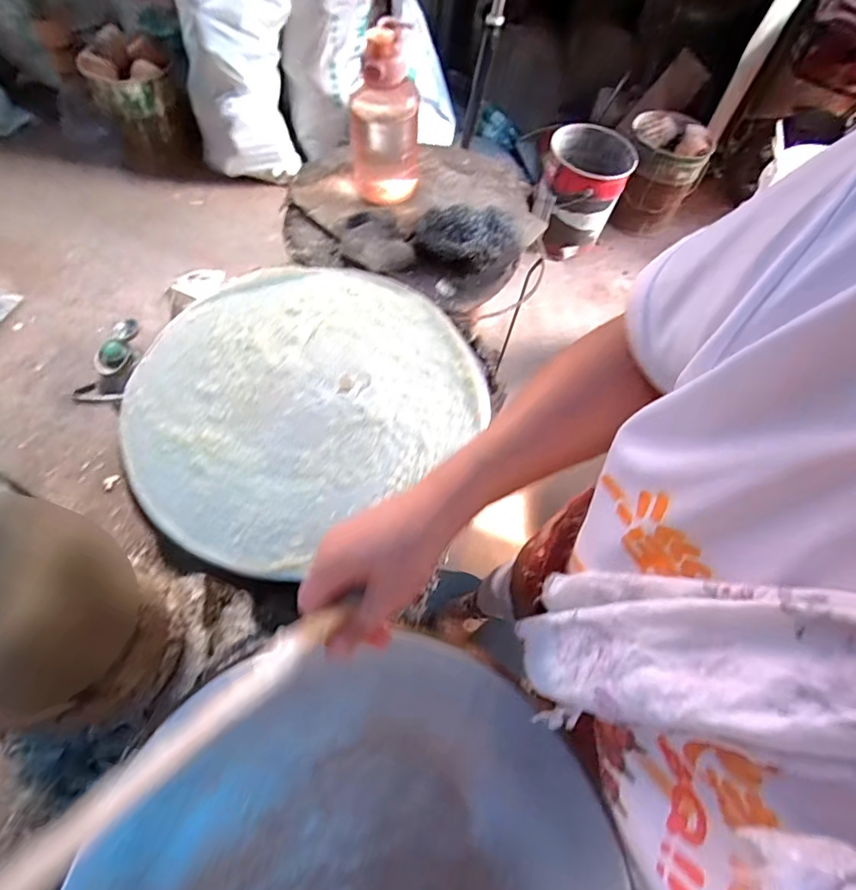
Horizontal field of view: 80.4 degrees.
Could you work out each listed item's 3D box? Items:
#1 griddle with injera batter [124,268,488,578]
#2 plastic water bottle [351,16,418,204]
[{"bbox_3d":[-0.138,-0.064,0.544,0.355,0.021,0.319,-37,70,-21],"label":"griddle with injera batter"},{"bbox_3d":[-0.067,-0.499,0.795,0.103,0.232,0.111,-1,61,-5],"label":"plastic water bottle"}]

